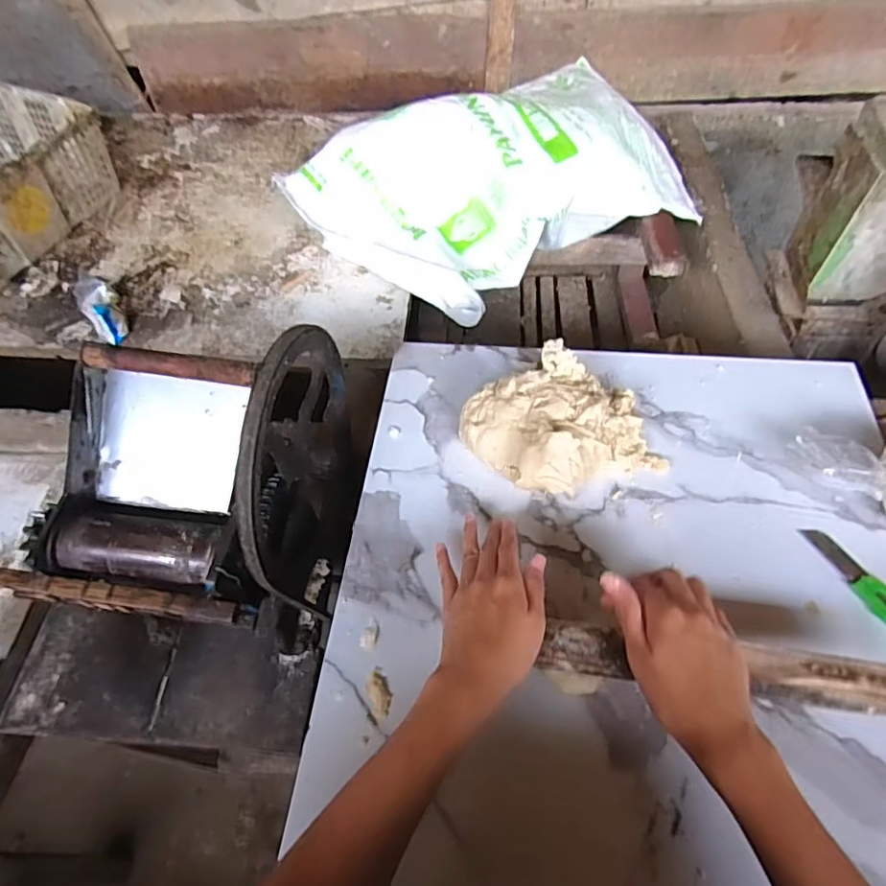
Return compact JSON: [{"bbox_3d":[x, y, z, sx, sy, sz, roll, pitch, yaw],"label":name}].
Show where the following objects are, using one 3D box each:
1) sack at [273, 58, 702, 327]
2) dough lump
[{"bbox_3d":[0.104,-0.470,1.025,0.665,0.195,0.397,-27,60,-16],"label":"sack"},{"bbox_3d":[0.110,-0.015,0.542,0.163,0.069,0.132,-21,58,-13],"label":"dough lump"}]

